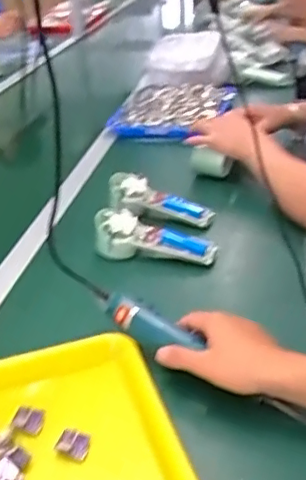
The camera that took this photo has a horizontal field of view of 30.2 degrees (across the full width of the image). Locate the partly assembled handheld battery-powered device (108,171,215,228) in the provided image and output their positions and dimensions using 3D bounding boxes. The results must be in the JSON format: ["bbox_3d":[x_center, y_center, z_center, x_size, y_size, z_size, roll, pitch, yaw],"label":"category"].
[{"bbox_3d":[0.008,-0.060,0.921,0.180,0.051,0.057,21,36,15],"label":"partly assembled handheld battery-powered device"}]

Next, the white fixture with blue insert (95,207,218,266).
[{"bbox_3d":[0.002,-0.005,0.821,0.174,0.061,0.047,5,31,14],"label":"white fixture with blue insert"}]

